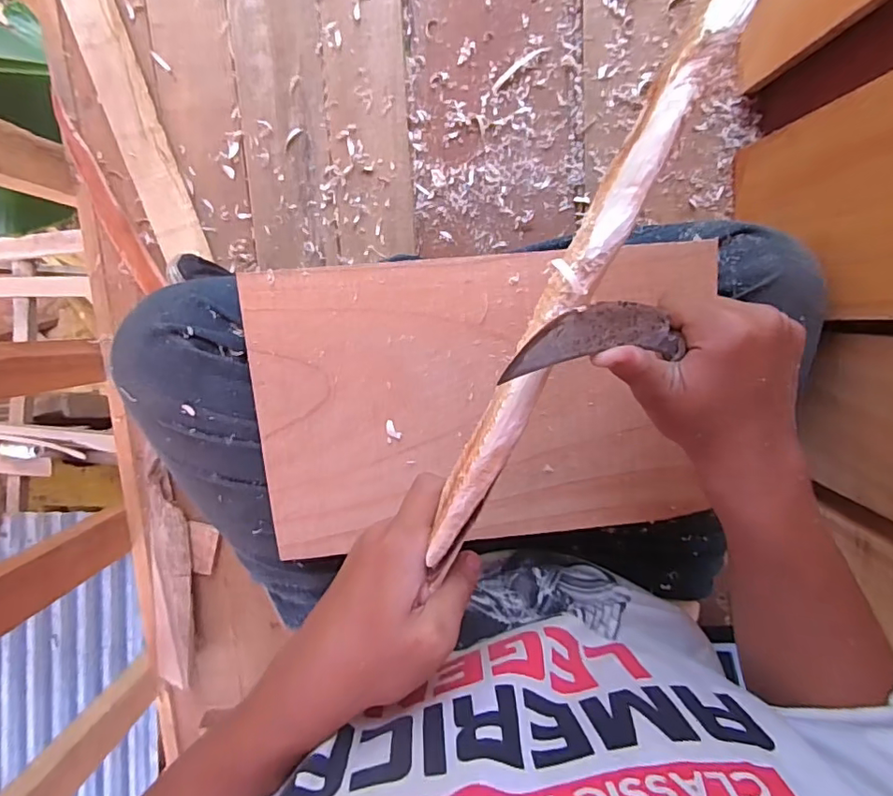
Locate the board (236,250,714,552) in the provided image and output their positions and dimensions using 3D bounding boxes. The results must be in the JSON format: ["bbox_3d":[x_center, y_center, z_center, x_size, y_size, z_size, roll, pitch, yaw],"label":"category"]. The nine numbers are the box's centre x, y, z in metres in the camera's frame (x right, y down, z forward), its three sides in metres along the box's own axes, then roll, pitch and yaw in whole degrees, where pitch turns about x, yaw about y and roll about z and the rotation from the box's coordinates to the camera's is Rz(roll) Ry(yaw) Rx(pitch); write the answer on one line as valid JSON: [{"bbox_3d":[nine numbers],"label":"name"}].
[{"bbox_3d":[0.027,0.003,0.384,0.313,0.011,0.199,-5,100,-3],"label":"board"}]

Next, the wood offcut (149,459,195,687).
[{"bbox_3d":[-0.326,0.213,0.642,0.049,0.016,0.269,2,99,2],"label":"wood offcut"}]

